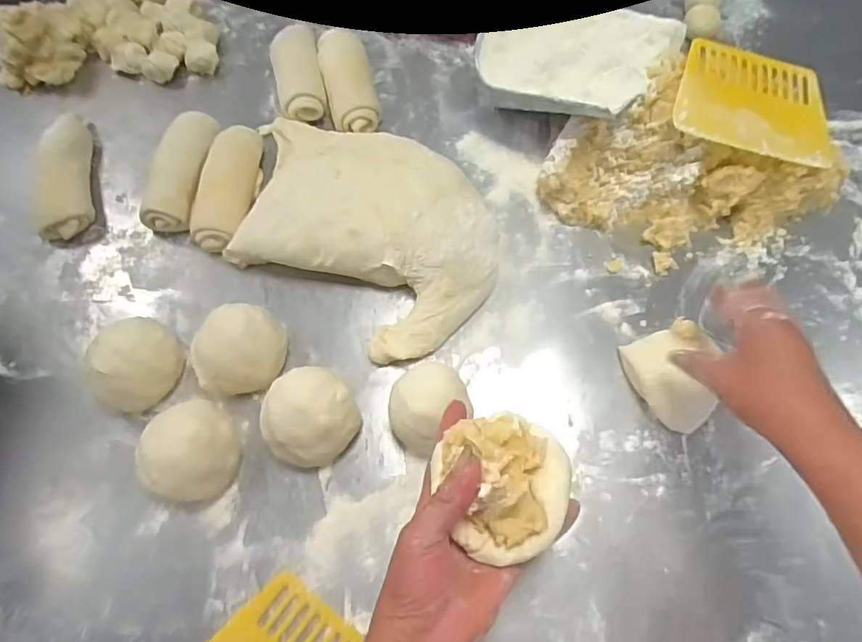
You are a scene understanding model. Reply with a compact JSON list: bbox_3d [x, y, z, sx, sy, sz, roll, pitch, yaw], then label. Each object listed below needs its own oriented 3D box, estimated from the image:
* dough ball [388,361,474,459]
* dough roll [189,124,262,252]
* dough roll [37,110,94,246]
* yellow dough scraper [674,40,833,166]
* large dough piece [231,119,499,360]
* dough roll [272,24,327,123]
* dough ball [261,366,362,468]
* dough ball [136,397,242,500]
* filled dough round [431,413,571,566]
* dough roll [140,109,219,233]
[{"bbox_3d":[-0.004,0.080,0.503,0.076,0.055,0.068,-41,73,-14],"label":"dough ball"},{"bbox_3d":[-0.228,-0.147,0.610,0.056,0.042,0.151,3,68,3],"label":"dough roll"},{"bbox_3d":[-0.419,-0.168,0.626,0.041,0.047,0.159,-11,68,-3],"label":"dough roll"},{"bbox_3d":[0.335,-0.225,0.560,0.170,0.007,0.110,12,80,-7],"label":"yellow dough scraper"},{"bbox_3d":[-0.077,-0.114,0.580,0.312,0.063,0.223,33,72,13],"label":"large dough piece"},{"bbox_3d":[-0.167,-0.314,0.686,0.057,0.038,0.155,-11,68,-3],"label":"dough roll"},{"bbox_3d":[-0.110,0.088,0.500,0.082,0.060,0.077,0,68,1],"label":"dough ball"},{"bbox_3d":[-0.216,0.116,0.490,0.075,0.069,0.088,21,70,10],"label":"dough ball"},{"bbox_3d":[0.048,0.109,0.365,0.085,0.039,0.092,0,68,1],"label":"filled dough round"},{"bbox_3d":[-0.282,-0.168,0.616,0.053,0.049,0.144,8,68,5],"label":"dough roll"}]

